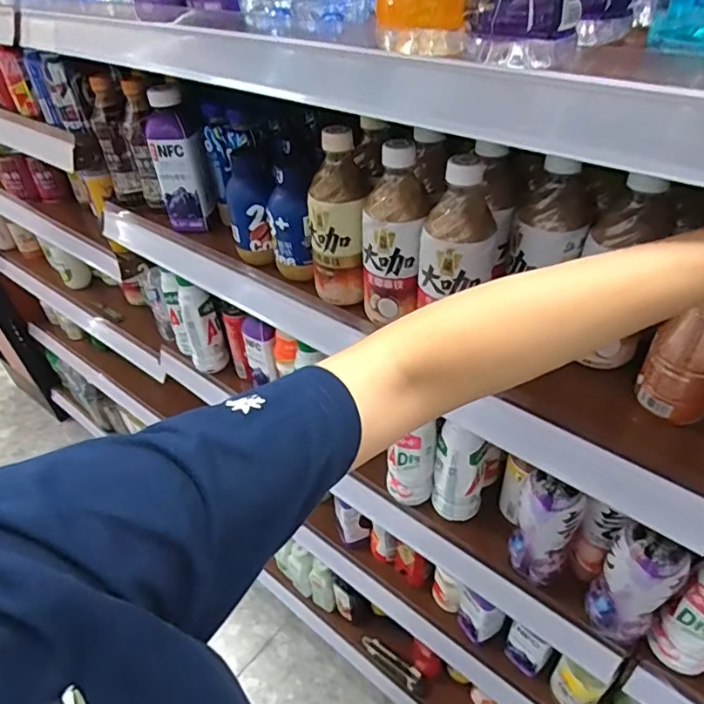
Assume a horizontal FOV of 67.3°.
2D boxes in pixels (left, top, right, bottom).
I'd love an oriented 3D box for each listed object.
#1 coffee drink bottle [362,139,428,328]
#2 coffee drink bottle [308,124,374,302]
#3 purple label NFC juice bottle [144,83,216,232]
[{"bbox_3d":[0.039,-0.108,0.515,0.059,0.170,0.051,-2,41,3],"label":"coffee drink bottle"},{"bbox_3d":[-0.014,-0.136,0.556,0.062,0.171,0.056,-8,41,-4],"label":"coffee drink bottle"},{"bbox_3d":[-0.245,-0.267,0.748,0.068,0.184,0.061,-19,45,-15],"label":"purple label NFC juice bottle"}]

